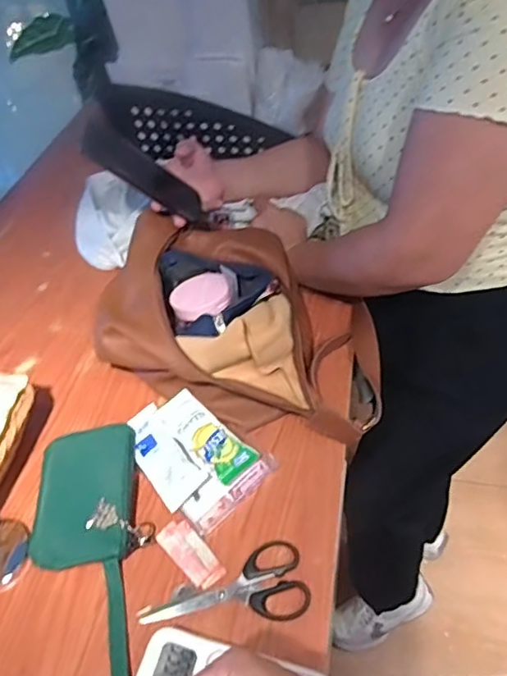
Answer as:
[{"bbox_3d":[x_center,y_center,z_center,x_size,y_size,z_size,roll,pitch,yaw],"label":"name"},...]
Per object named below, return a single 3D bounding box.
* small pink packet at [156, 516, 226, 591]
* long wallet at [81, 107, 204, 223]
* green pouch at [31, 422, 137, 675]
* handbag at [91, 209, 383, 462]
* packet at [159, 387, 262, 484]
[{"bbox_3d":[-0.057,0.201,0.508,0.032,0.006,0.071,-36,54,-25],"label":"small pink packet"},{"bbox_3d":[-0.134,-0.203,0.670,0.021,0.176,0.070,-34,39,30],"label":"long wallet"},{"bbox_3d":[-0.158,0.199,0.505,0.106,0.036,0.249,-8,47,-2],"label":"green pouch"},{"bbox_3d":[-0.010,-0.022,0.636,0.315,0.121,0.219,10,49,14],"label":"handbag"},{"bbox_3d":[-0.053,0.103,0.573,0.049,0.022,0.111,-36,54,-25],"label":"packet"}]

